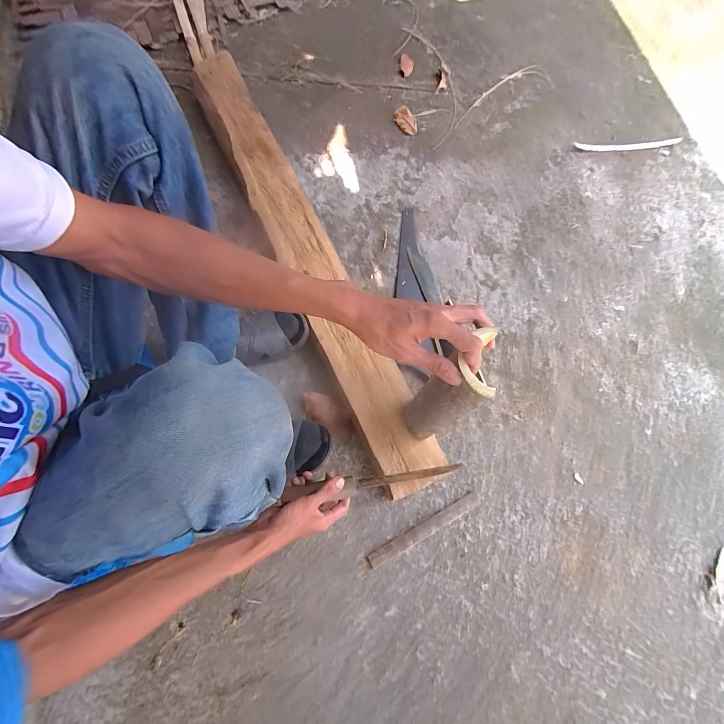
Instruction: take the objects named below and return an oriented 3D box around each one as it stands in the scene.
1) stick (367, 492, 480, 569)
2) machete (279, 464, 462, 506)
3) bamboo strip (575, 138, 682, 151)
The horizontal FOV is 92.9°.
[{"bbox_3d":[0.115,0.302,0.622,0.228,0.011,0.026,-27,76,-7],"label":"stick"},{"bbox_3d":[0.020,0.195,0.553,0.291,0.021,0.029,-3,74,-15],"label":"machete"},{"bbox_3d":[0.698,-0.569,0.904,0.270,0.014,0.028,0,75,0],"label":"bamboo strip"}]

